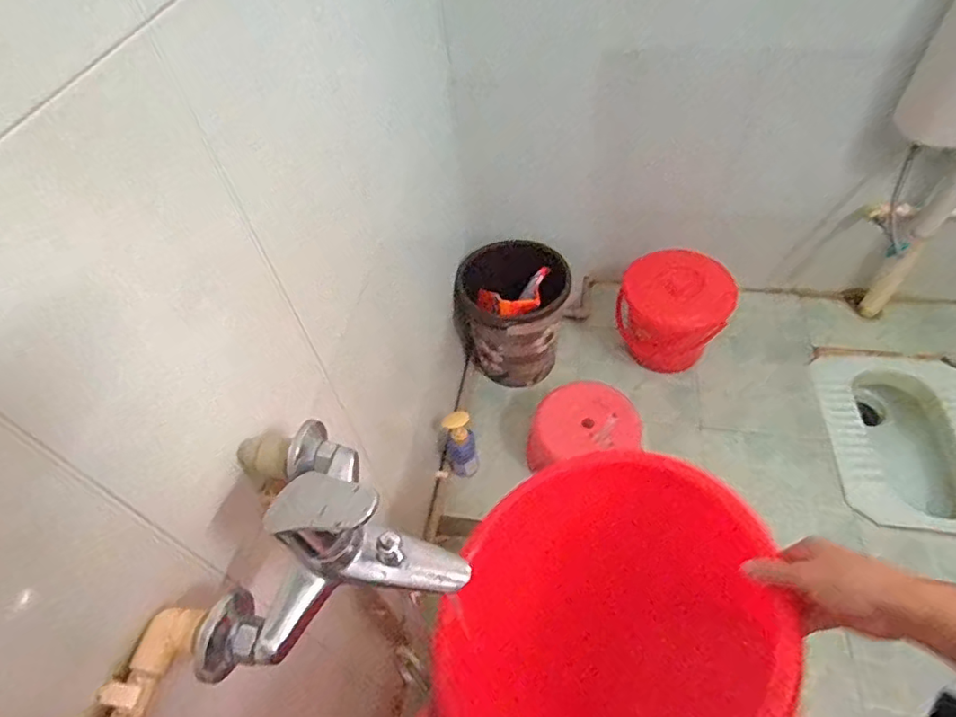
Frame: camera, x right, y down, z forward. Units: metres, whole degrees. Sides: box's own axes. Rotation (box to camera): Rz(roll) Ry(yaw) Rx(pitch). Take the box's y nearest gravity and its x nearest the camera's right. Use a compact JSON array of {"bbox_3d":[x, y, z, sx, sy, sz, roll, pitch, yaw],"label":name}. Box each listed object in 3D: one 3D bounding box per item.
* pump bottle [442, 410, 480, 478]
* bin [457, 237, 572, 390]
[{"bbox_3d":[-0.040,0.196,1.249,0.069,0.195,0.068,-3,52,4],"label":"pump bottle"},{"bbox_3d":[0.087,-0.109,1.408,0.236,0.288,0.243,-3,52,4],"label":"bin"}]

